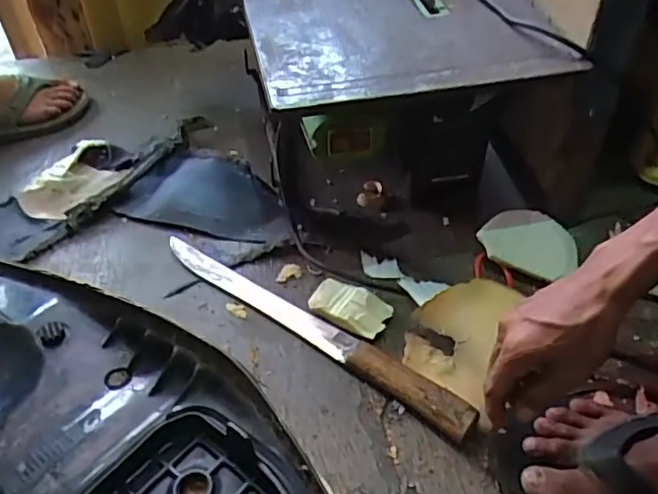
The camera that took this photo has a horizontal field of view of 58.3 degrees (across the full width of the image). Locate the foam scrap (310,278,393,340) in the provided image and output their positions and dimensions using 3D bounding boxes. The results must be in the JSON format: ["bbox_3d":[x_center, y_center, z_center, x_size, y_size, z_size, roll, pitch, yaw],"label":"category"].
[{"bbox_3d":[0.024,0.066,0.671,0.090,0.021,0.049,22,50,21],"label":"foam scrap"}]

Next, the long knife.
[{"bbox_3d":[-0.028,0.085,0.656,0.413,0.023,0.032,28,52,26],"label":"long knife"}]

